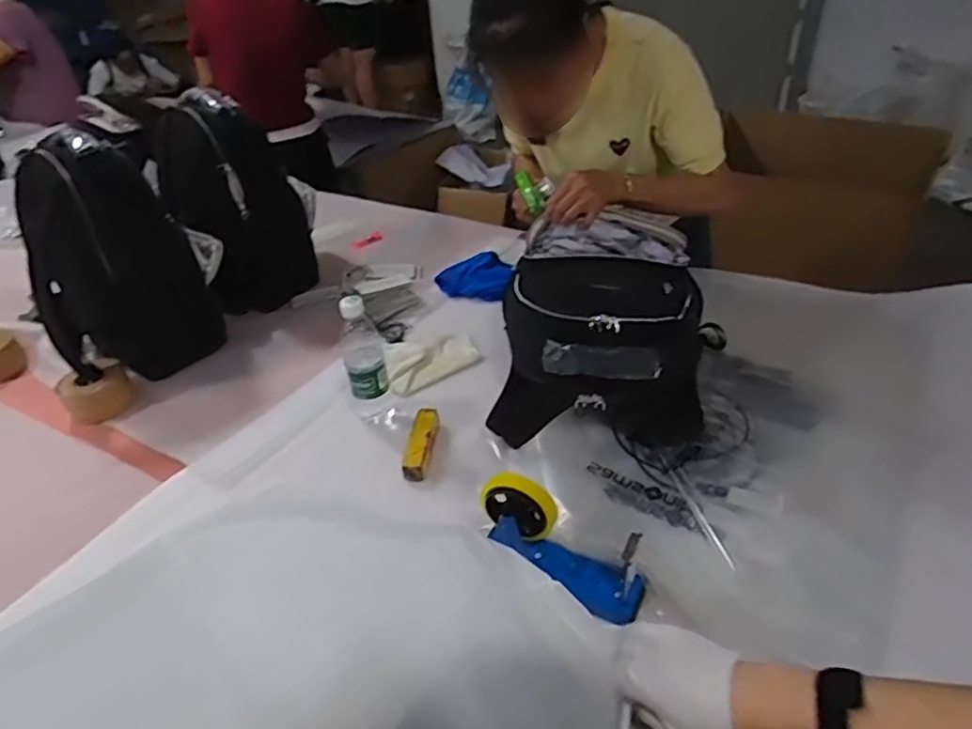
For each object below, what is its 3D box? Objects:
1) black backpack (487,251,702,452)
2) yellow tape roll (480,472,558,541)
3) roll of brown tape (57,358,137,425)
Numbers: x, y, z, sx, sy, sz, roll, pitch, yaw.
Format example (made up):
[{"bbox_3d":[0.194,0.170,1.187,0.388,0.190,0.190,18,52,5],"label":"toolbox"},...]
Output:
[{"bbox_3d":[0.179,-0.032,0.990,0.303,0.239,0.278,5,40,10],"label":"black backpack"},{"bbox_3d":[0.040,0.170,0.765,0.095,0.089,0.027,13,41,22],"label":"yellow tape roll"},{"bbox_3d":[-0.704,0.046,1.154,0.108,0.064,0.118,-2,39,2],"label":"roll of brown tape"}]

